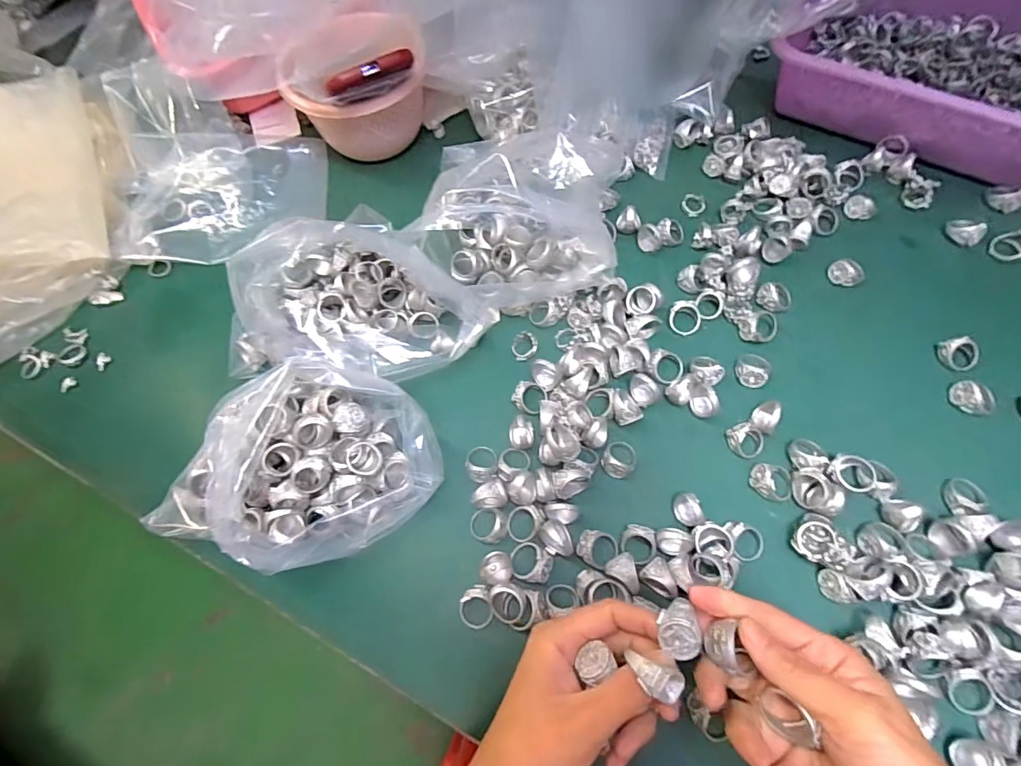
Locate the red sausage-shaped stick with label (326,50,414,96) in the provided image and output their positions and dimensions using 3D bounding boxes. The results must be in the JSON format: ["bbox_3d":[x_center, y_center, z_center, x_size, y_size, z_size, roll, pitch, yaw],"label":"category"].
[{"bbox_3d":[-0.121,-0.272,0.429,0.080,0.017,0.011,-27,68,-8],"label":"red sausage-shaped stick with label"}]

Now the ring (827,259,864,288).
[{"bbox_3d":[0.303,-0.099,0.443,0.018,0.015,0.028,-36,69,-11],"label":"ring"}]

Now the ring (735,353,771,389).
[{"bbox_3d":[0.202,-0.012,0.411,0.027,0.015,0.030,27,71,14],"label":"ring"}]

